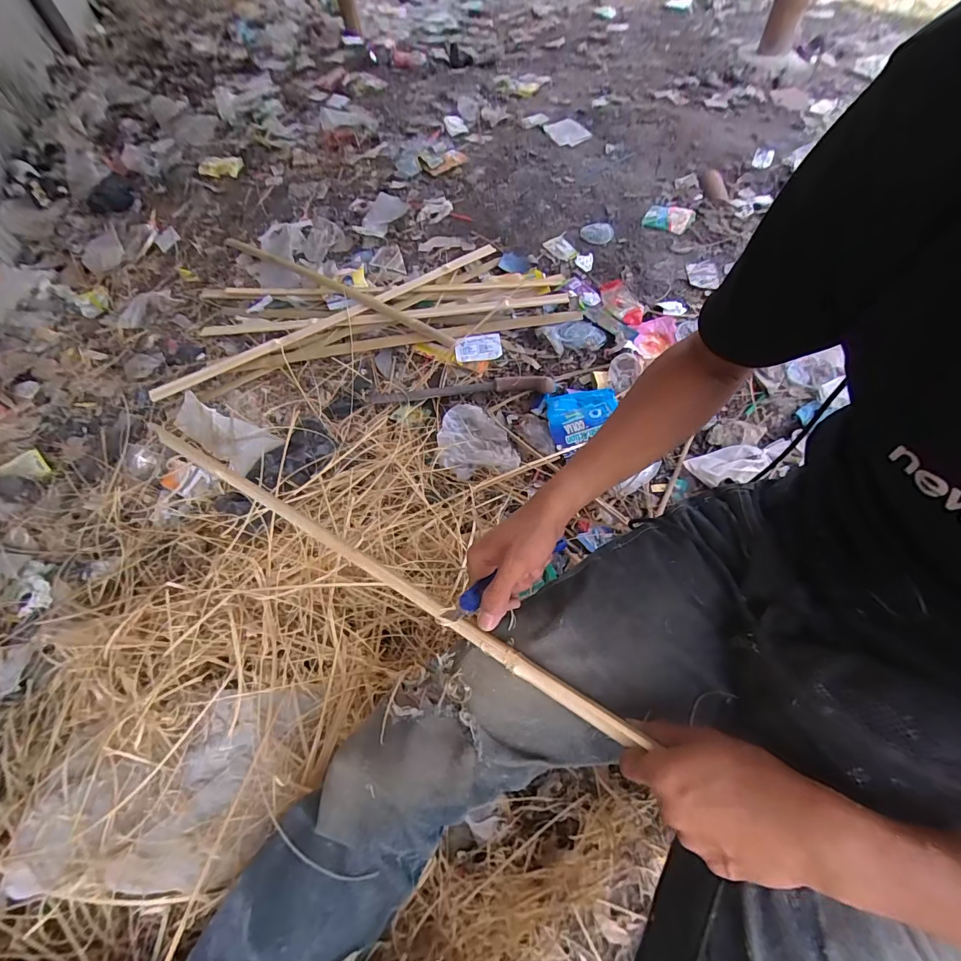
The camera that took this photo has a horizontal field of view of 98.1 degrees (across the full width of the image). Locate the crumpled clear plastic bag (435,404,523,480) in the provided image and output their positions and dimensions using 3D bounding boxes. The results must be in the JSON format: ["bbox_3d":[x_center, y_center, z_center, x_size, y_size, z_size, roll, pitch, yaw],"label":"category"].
[{"bbox_3d":[-0.011,-0.094,0.843,0.146,0.031,0.170,-10,58,0],"label":"crumpled clear plastic bag"}]

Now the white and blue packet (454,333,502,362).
[{"bbox_3d":[-0.006,-0.313,0.983,0.107,0.020,0.076,-7,58,1],"label":"white and blue packet"}]

